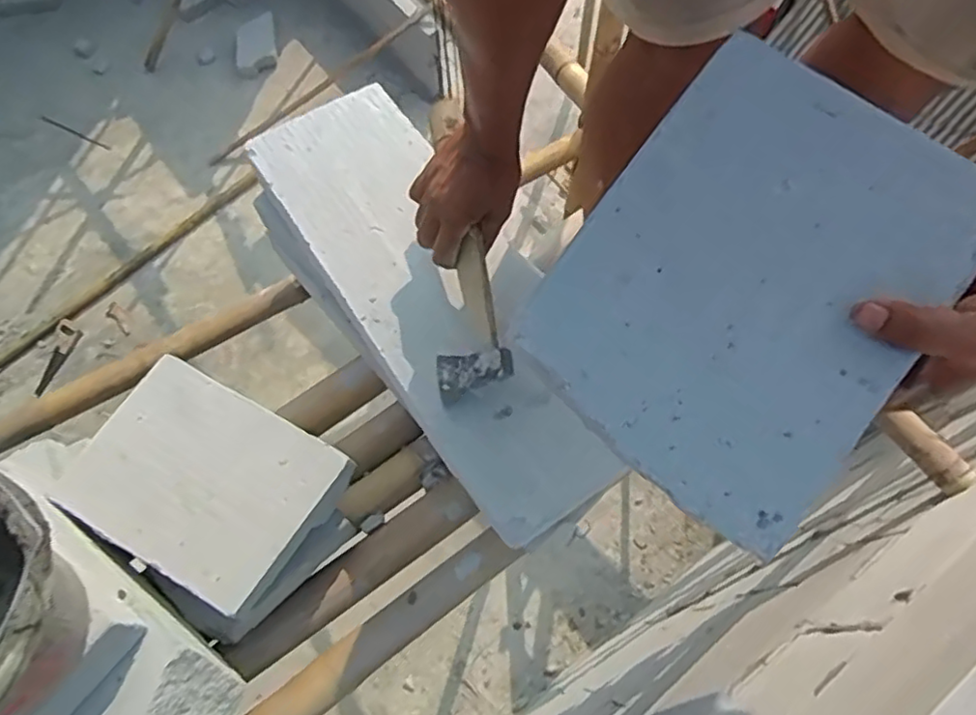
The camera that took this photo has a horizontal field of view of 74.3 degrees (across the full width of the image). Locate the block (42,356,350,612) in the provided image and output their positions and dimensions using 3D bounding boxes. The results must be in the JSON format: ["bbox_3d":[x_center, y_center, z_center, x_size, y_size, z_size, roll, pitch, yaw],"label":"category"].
[{"bbox_3d":[-0.313,0.143,0.716,0.262,0.063,0.210,26,68,13],"label":"block"}]

